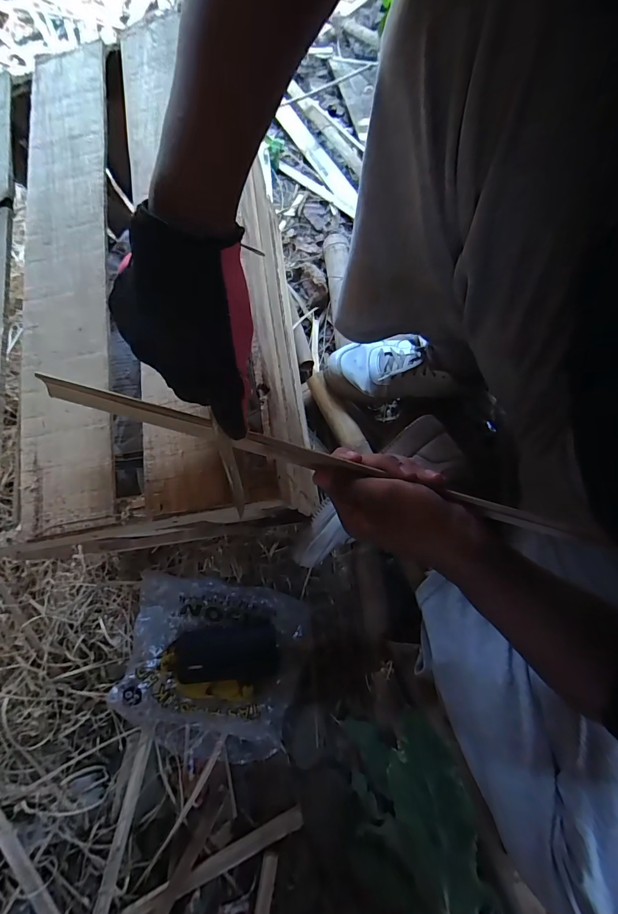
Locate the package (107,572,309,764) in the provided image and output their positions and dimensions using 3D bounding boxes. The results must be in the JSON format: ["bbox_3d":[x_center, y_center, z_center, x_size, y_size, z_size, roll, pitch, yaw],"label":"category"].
[{"bbox_3d":[-0.154,0.343,0.624,0.280,0.063,0.263,10,77,5],"label":"package"}]

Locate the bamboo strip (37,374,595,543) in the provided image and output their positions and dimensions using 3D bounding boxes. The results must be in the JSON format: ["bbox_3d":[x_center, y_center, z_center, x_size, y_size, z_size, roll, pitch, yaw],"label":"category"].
[{"bbox_3d":[0.005,0.002,0.310,0.451,0.030,0.011,15,76,1],"label":"bamboo strip"}]

